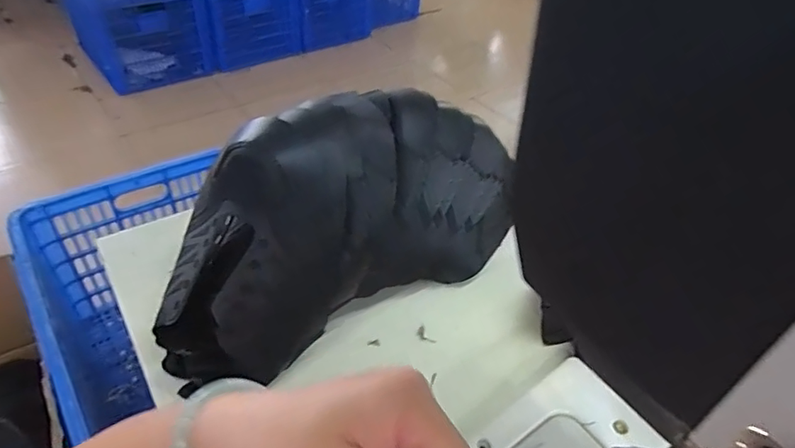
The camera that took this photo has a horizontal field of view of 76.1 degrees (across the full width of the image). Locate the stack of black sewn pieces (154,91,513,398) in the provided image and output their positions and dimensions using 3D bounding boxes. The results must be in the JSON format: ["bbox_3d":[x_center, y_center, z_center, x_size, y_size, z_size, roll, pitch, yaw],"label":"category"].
[{"bbox_3d":[-0.056,-0.002,0.474,0.339,0.169,0.135,-25,50,-30],"label":"stack of black sewn pieces"}]

